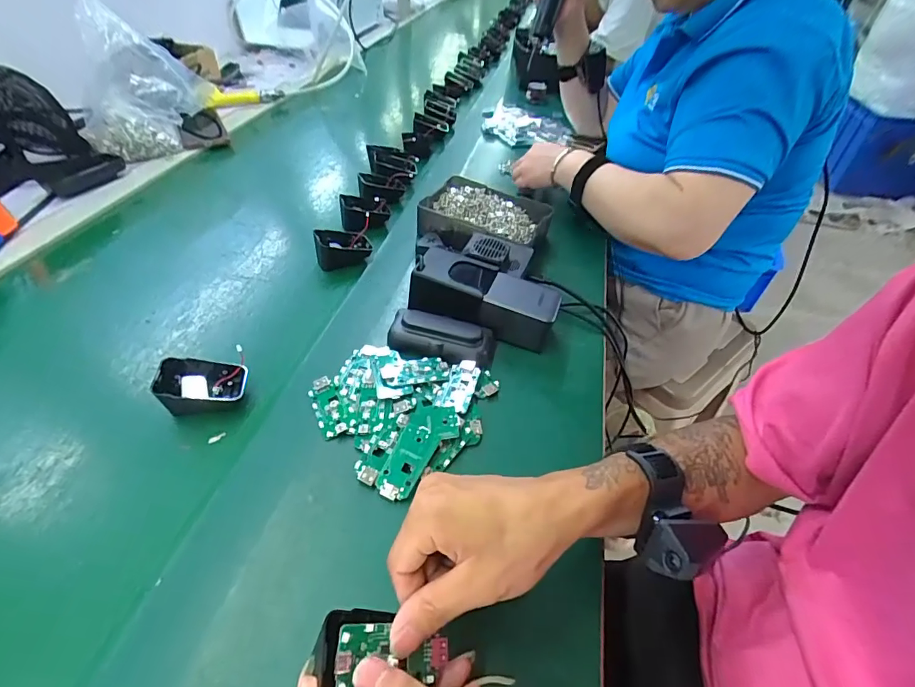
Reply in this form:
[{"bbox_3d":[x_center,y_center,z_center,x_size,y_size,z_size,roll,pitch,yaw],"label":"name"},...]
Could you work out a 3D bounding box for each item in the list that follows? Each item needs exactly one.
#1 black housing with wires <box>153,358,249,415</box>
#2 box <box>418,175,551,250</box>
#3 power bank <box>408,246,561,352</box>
[{"bbox_3d":[-0.226,0.039,0.406,0.064,0.042,0.049,-1,44,-6],"label":"black housing with wires"},{"bbox_3d":[0.038,-0.169,0.624,0.161,0.042,0.136,18,46,14],"label":"box"},{"bbox_3d":[0.030,-0.047,0.495,0.155,0.063,0.064,19,46,14],"label":"power bank"}]

